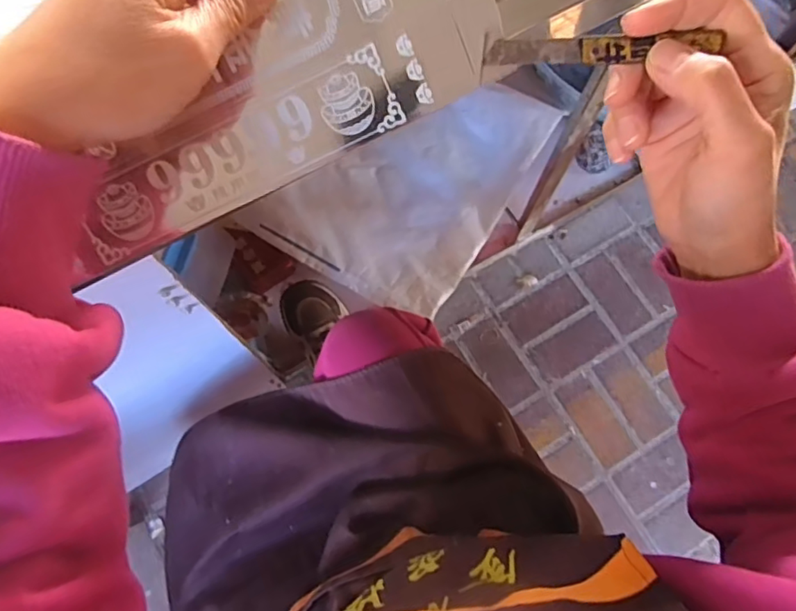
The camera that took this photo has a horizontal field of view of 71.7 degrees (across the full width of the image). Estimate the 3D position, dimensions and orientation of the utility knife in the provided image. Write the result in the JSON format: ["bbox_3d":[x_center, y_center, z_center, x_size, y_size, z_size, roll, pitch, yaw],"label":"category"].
[{"bbox_3d":[0.088,-0.114,0.247,0.099,0.007,0.012,-1,74,6],"label":"utility knife"}]

